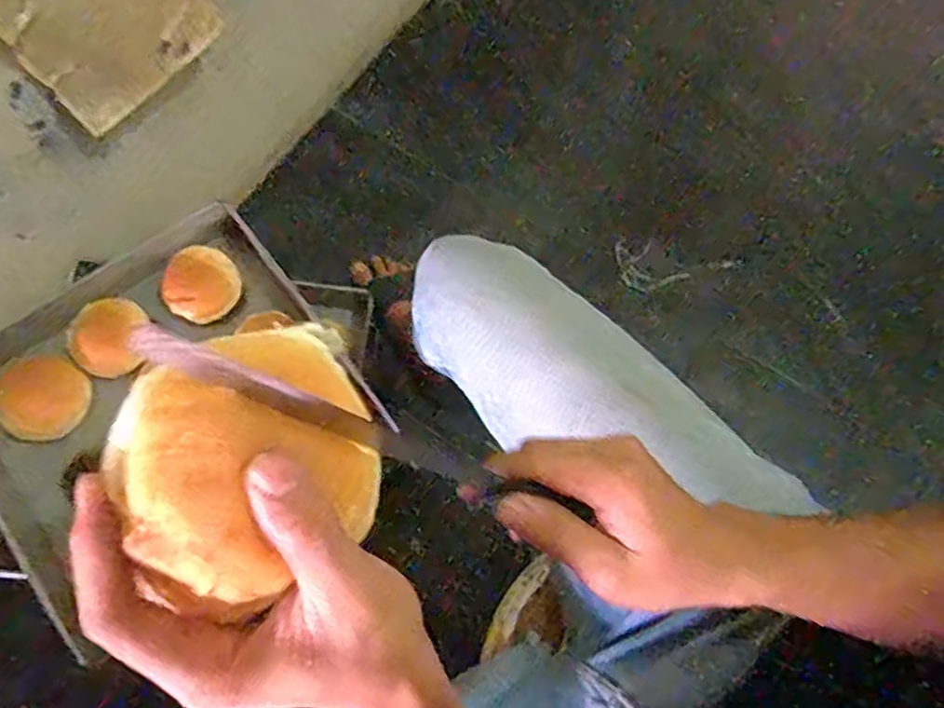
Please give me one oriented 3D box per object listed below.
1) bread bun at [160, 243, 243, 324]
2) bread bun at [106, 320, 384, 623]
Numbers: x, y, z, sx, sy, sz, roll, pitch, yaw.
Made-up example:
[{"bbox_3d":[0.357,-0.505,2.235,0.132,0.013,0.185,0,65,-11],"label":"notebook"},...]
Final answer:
[{"bbox_3d":[-0.360,-0.093,0.871,0.096,0.044,0.099,1,71,-2],"label":"bread bun"},{"bbox_3d":[-0.082,0.040,0.248,0.091,0.053,0.091,-26,74,-11],"label":"bread bun"}]

